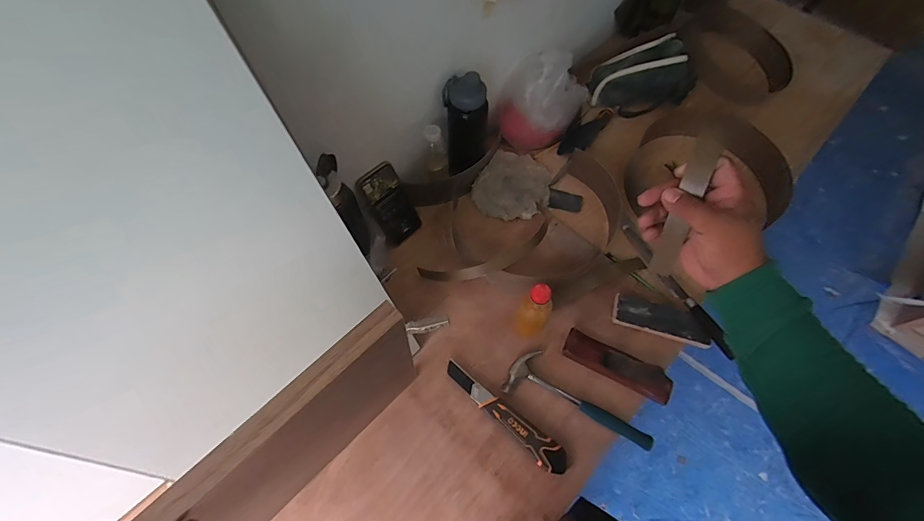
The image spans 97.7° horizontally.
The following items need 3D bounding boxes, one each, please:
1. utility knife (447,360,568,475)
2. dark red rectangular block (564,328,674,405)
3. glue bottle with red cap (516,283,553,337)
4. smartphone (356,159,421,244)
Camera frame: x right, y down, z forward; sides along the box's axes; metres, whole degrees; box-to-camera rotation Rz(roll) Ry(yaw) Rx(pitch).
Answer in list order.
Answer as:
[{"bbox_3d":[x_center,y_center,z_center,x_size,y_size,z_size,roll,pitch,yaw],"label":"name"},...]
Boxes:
[{"bbox_3d":[0.071,0.269,0.699,0.254,0.015,0.044,35,69,15],"label":"utility knife"},{"bbox_3d":[0.283,0.189,0.731,0.195,0.043,0.054,25,67,11],"label":"dark red rectangular block"},{"bbox_3d":[0.125,0.095,0.695,0.043,0.173,0.040,0,64,0],"label":"glue bottle with red cap"},{"bbox_3d":[-0.145,-0.112,0.823,0.086,0.160,0.015,-43,39,-18],"label":"smartphone"}]

